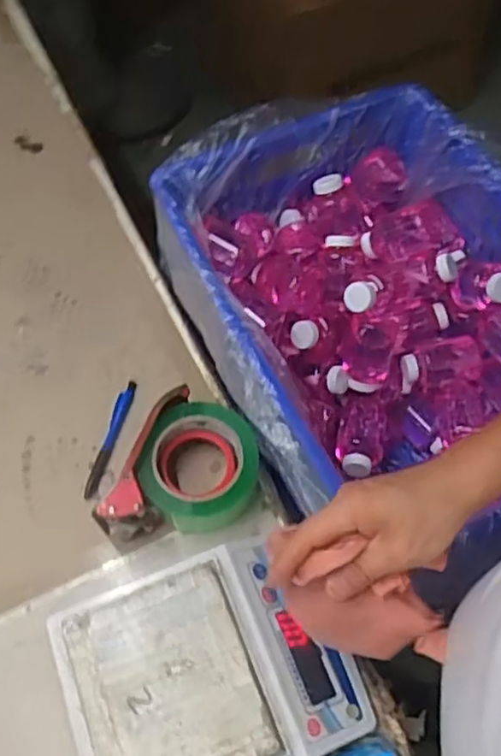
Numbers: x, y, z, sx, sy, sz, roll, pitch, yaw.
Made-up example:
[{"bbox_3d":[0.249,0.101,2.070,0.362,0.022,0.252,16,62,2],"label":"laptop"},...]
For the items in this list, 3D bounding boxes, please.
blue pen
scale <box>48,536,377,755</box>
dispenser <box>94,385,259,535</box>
[{"bbox_3d":[-0.141,0.060,0.669,0.015,0.010,0.124,12,61,8],"label":"blue pen"},{"bbox_3d":[-0.033,0.232,0.527,0.212,0.075,0.167,-19,61,-10],"label":"scale"},{"bbox_3d":[-0.053,0.092,0.609,0.103,0.064,0.140,23,63,14],"label":"dispenser"}]

